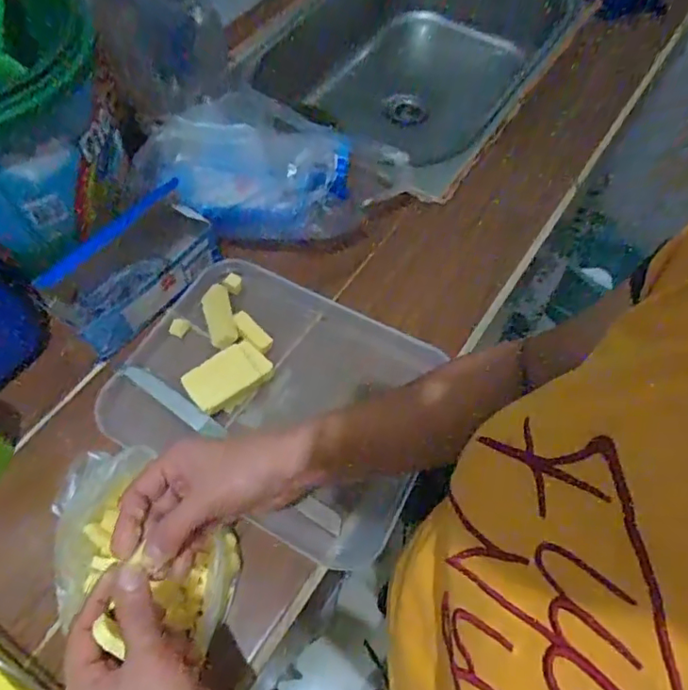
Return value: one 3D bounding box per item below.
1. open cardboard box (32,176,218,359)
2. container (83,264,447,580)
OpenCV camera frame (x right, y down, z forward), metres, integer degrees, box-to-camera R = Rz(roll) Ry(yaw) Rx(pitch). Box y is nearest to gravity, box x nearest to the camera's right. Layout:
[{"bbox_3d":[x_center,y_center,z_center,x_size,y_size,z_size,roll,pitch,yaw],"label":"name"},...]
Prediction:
[{"bbox_3d":[-0.219,-0.078,0.575,0.070,0.079,0.179,39,67,18],"label":"open cardboard box"},{"bbox_3d":[-0.063,0.046,0.550,0.302,0.045,0.233,25,63,12],"label":"container"}]

